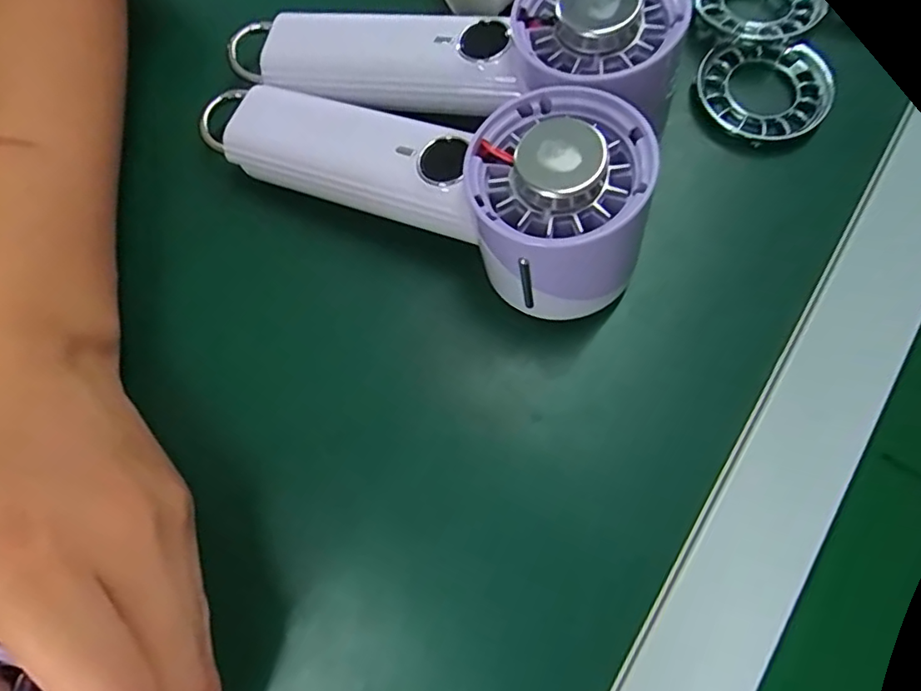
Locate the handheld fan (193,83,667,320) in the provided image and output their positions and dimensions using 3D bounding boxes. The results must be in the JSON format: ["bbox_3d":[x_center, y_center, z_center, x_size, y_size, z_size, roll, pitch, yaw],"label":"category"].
[{"bbox_3d":[-0.022,-0.070,0.238,0.199,0.062,0.068,20,73,22],"label":"handheld fan"}]

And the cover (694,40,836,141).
[{"bbox_3d":[0.143,-0.124,0.270,0.059,0.014,0.057,11,73,4],"label":"cover"}]

